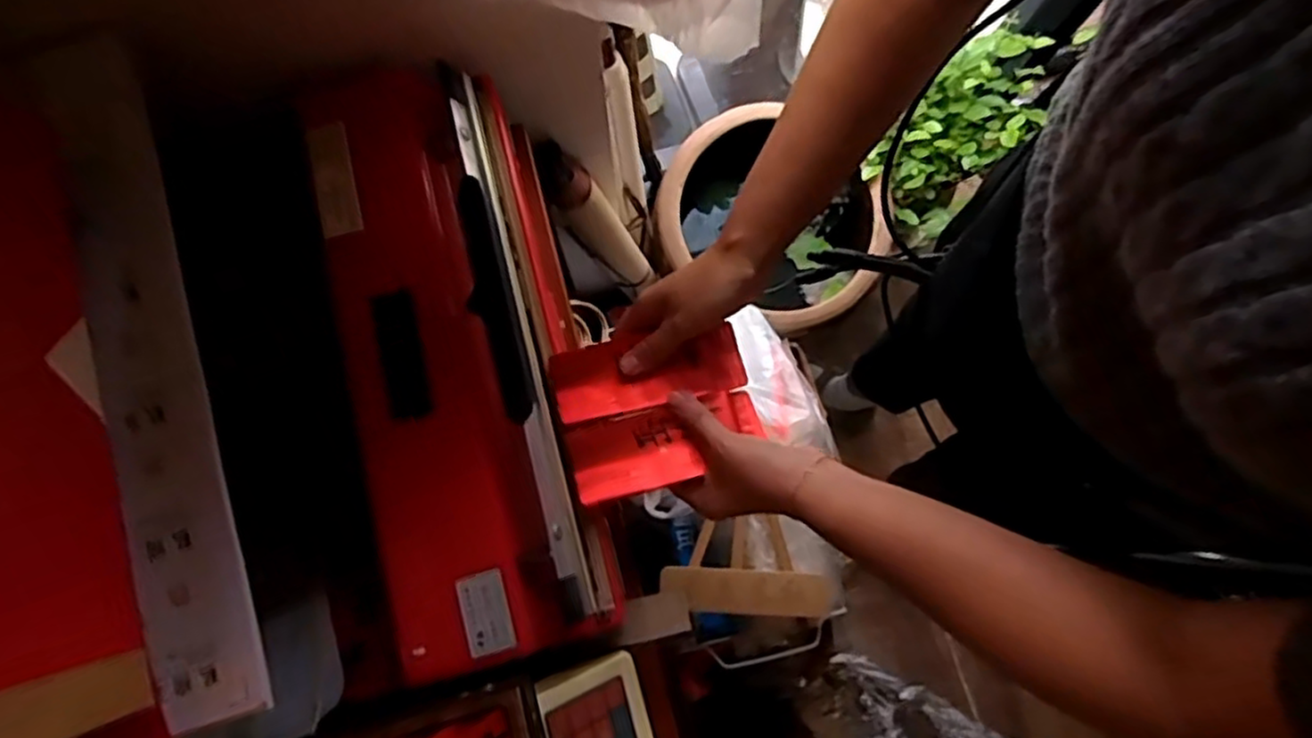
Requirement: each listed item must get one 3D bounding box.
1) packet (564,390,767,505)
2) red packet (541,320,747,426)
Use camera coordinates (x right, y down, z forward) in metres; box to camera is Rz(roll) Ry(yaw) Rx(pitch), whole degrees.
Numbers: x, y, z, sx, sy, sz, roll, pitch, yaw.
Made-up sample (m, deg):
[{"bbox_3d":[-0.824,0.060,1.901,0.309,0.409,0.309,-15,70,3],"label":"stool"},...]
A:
[{"bbox_3d":[0.008,0.050,0.499,0.137,0.015,0.054,-19,79,-13],"label":"packet"},{"bbox_3d":[-0.004,0.001,0.510,0.141,0.017,0.049,-11,79,-16],"label":"red packet"}]

